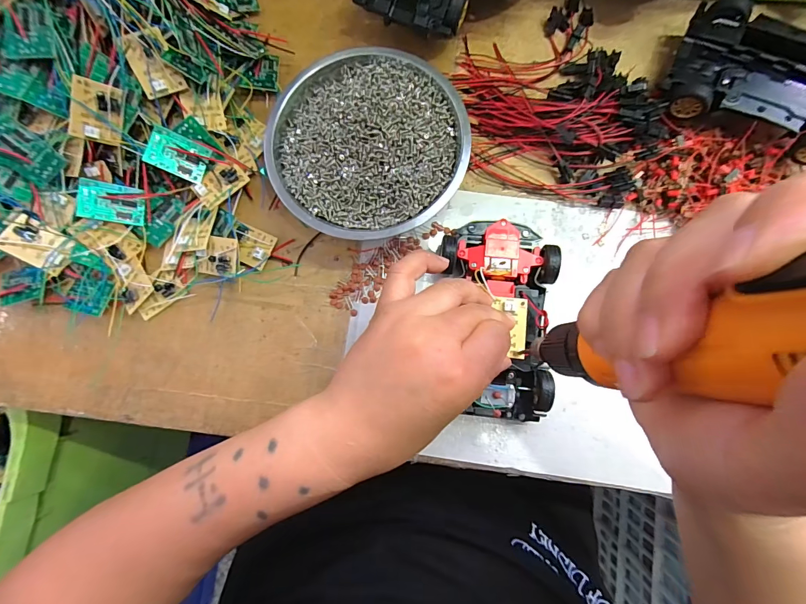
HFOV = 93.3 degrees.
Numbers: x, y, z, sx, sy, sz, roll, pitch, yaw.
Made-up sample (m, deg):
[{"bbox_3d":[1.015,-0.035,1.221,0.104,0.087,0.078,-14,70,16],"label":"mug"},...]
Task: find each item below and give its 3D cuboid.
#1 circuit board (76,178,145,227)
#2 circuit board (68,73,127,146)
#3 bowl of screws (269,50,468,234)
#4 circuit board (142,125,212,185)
[{"bbox_3d":[-0.220,-0.076,0.288,0.040,0.009,0.030,5,82,-39],"label":"circuit board"},{"bbox_3d":[-0.217,-0.134,0.271,0.009,0.029,0.041,40,114,42],"label":"circuit board"},{"bbox_3d":[-0.026,-0.116,0.292,0.145,0.049,0.140,0,83,2],"label":"bowl of screws"},{"bbox_3d":[-0.173,-0.113,0.292,0.041,0.004,0.029,20,90,-28],"label":"circuit board"}]

